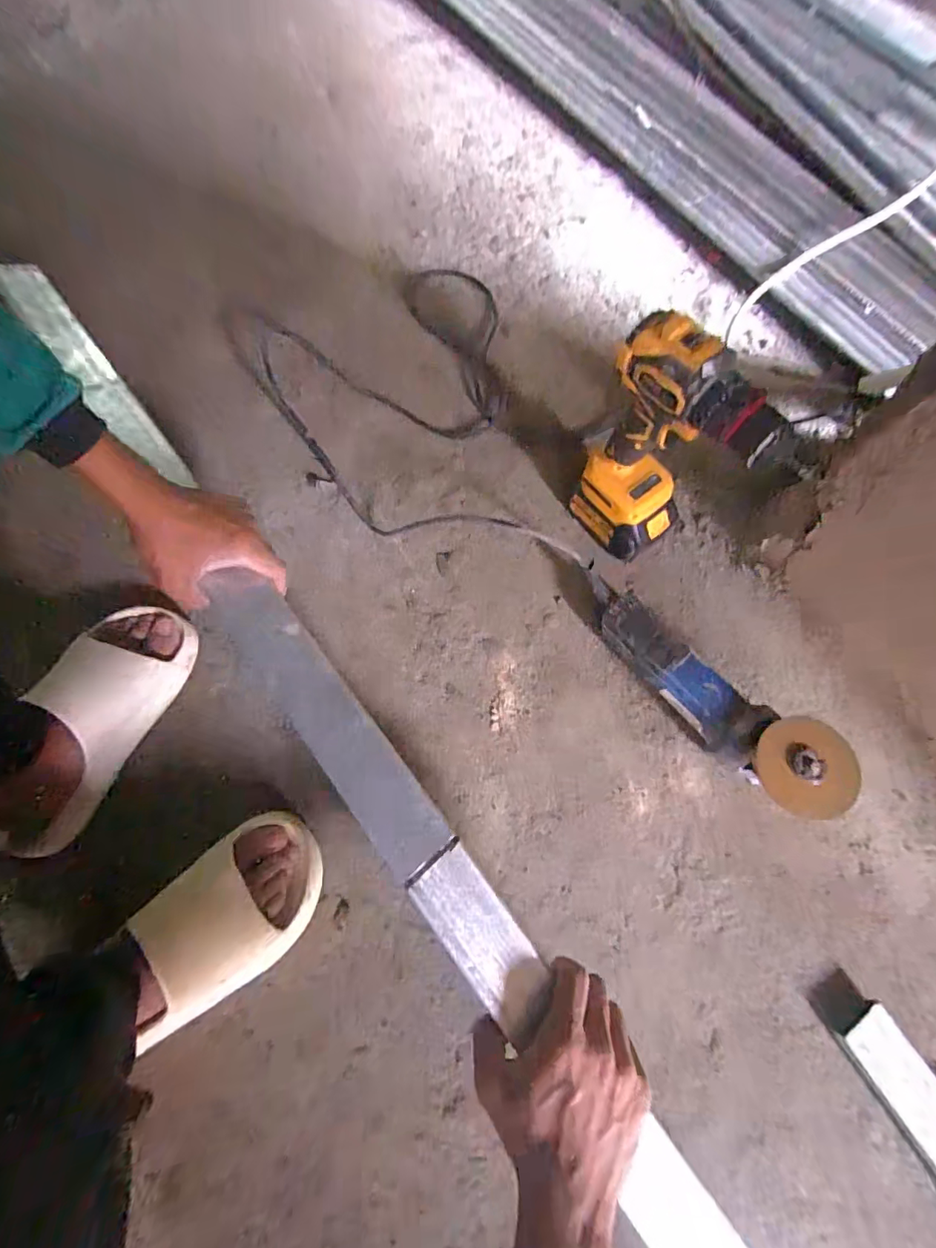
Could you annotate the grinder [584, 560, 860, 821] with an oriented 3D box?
[{"bbox_3d":[0.235,0.059,0.503,0.071,0.099,0.291,-37,76,-11],"label":"grinder"}]

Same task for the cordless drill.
[{"bbox_3d":[0.186,-0.164,0.480,0.083,0.257,0.164,-34,75,-10],"label":"cordless drill"}]

